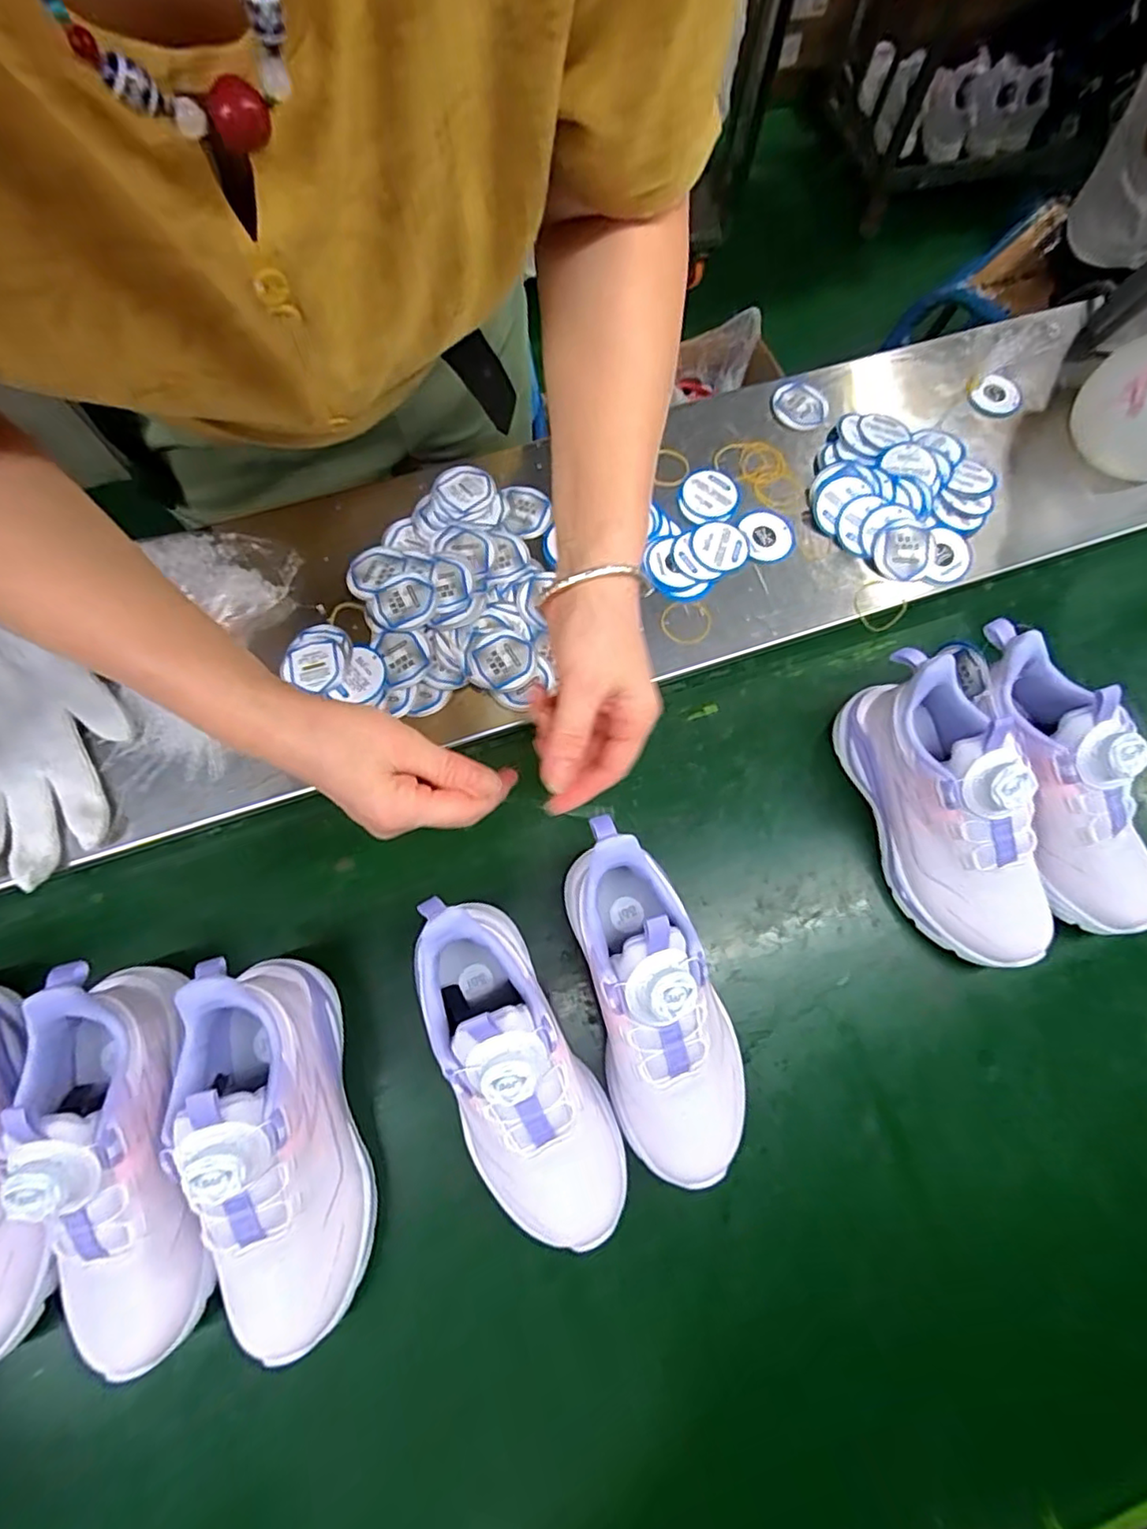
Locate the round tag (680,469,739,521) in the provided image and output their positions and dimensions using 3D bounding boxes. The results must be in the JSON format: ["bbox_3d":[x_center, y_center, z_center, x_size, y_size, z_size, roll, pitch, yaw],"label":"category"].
[{"bbox_3d":[0.114,-0.227,0.524,0.047,0.005,0.049,0,74,-2],"label":"round tag"}]

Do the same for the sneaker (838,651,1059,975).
[{"bbox_3d":[0.265,0.028,0.426,0.086,0.108,0.209,-13,72,-5],"label":"sneaker"}]

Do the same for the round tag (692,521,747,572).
[{"bbox_3d":[0.118,-0.178,0.506,0.045,0.004,0.045,0,74,-2],"label":"round tag"}]

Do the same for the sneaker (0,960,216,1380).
[{"bbox_3d":[-0.263,0.224,0.349,0.082,0.110,0.210,-12,75,-5],"label":"sneaker"}]

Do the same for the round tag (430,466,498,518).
[{"bbox_3d":[-0.089,-0.223,0.507,0.048,0.005,0.047,0,74,-2],"label":"round tag"}]

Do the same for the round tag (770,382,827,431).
[{"bbox_3d":[0.198,-0.314,0.546,0.047,0.008,0.043,0,74,-2],"label":"round tag"}]

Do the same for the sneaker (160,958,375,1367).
[{"bbox_3d":[-0.174,0.217,0.351,0.084,0.112,0.207,-11,72,-4],"label":"sneaker"}]

